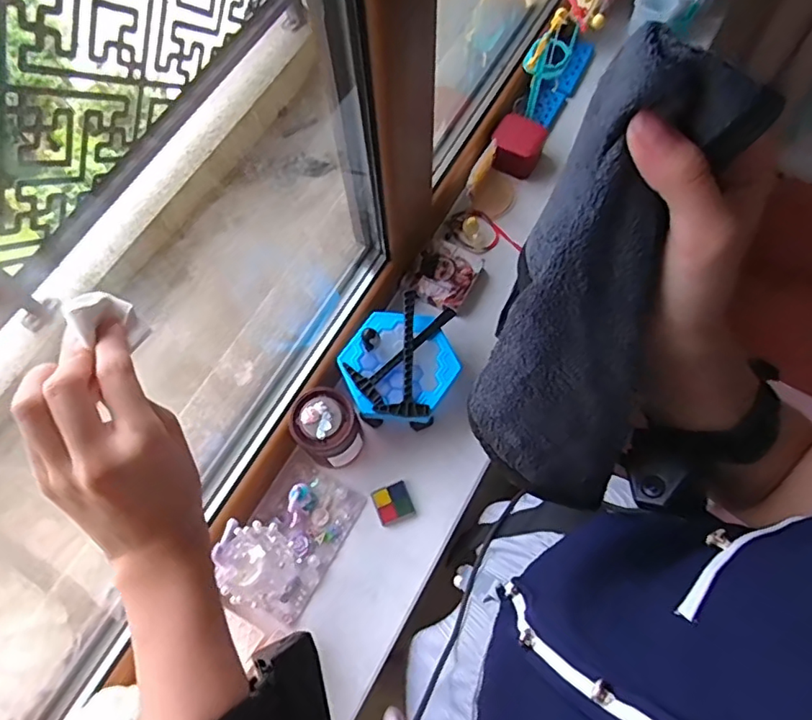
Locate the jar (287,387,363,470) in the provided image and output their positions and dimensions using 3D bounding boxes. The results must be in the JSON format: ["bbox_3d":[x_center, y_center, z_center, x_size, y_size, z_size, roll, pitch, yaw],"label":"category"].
[{"bbox_3d":[-0.082,0.074,0.593,0.063,0.102,0.066,0,70,1],"label":"jar"}]

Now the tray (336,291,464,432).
[{"bbox_3d":[-0.005,0.006,0.629,0.119,0.082,0.137,29,73,11],"label":"tray"}]

